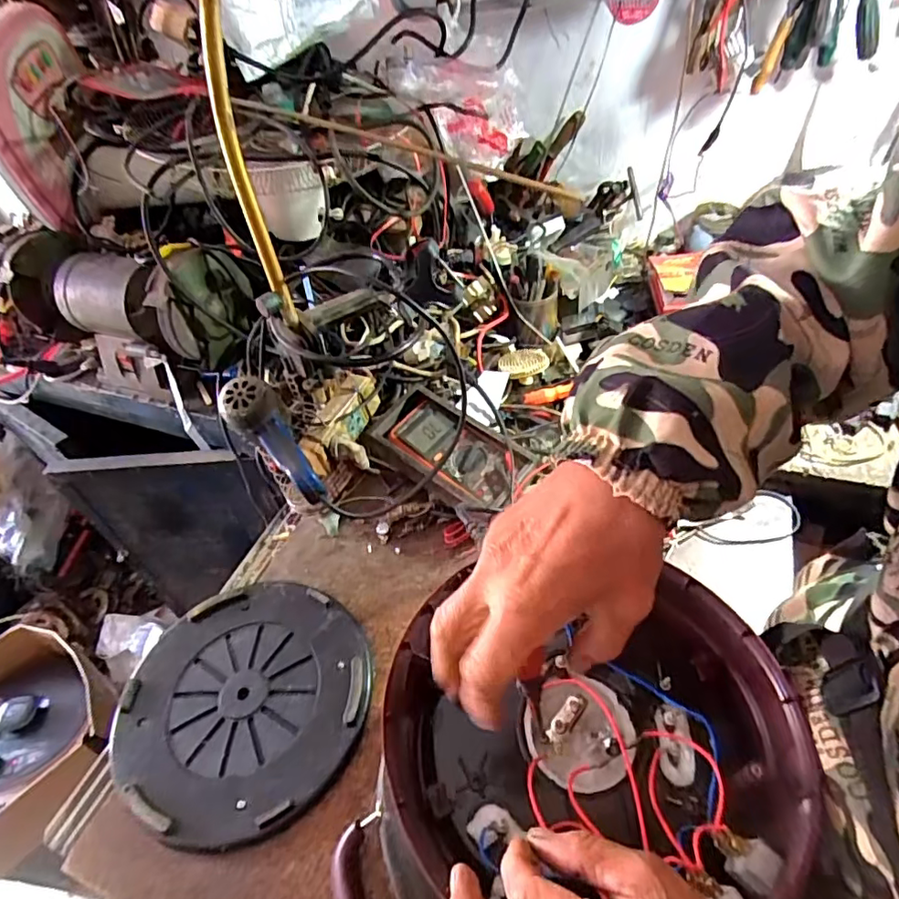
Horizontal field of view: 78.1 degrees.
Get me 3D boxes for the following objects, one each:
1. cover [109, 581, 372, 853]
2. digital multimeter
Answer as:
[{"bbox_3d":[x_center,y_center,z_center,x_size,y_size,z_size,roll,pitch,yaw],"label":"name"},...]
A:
[{"bbox_3d":[-0.211,0.253,0.571,0.248,0.016,0.247,-3,45,3],"label":"cover"},{"bbox_3d":[-0.002,0.004,0.711,0.109,0.054,0.195,-37,53,-24],"label":"digital multimeter"}]

